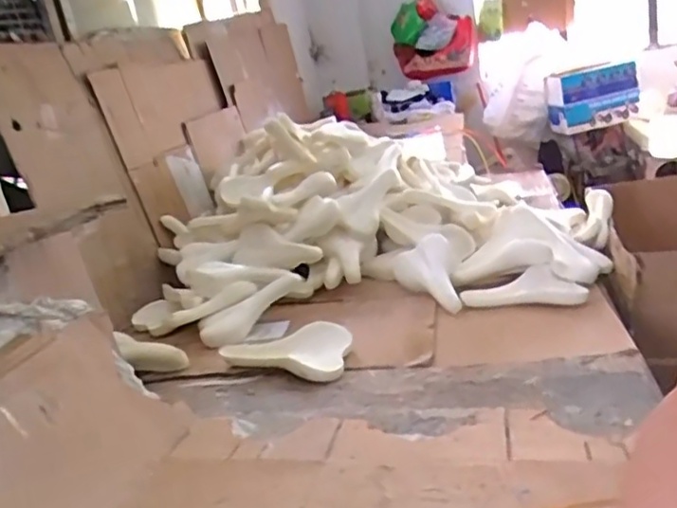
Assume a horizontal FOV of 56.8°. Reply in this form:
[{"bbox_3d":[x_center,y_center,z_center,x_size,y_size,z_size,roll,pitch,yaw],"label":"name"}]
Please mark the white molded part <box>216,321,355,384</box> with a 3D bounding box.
[{"bbox_3d":[-0.097,0.182,1.236,0.256,0.059,0.120,0,21,30],"label":"white molded part"}]

